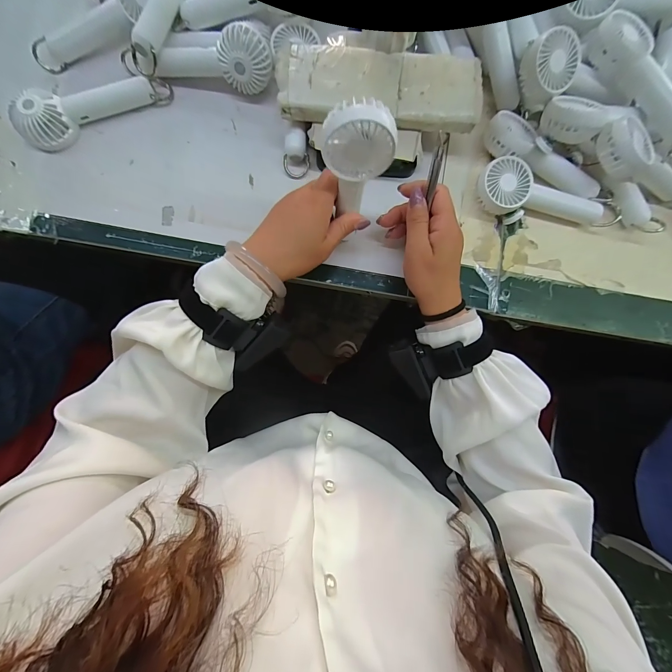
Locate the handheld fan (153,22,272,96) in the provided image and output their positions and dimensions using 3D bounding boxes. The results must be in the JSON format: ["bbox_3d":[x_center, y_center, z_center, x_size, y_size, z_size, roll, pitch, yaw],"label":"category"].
[{"bbox_3d":[-0.135,-0.306,0.343,0.125,0.055,0.040,5,84,-2],"label":"handheld fan"}]

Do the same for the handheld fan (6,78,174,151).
[{"bbox_3d":[-0.269,-0.255,0.340,0.162,0.033,0.046,-24,86,-5],"label":"handheld fan"}]

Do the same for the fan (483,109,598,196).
[{"bbox_3d":[0.239,-0.206,0.353,0.146,0.033,0.052,23,84,-13],"label":"fan"}]

